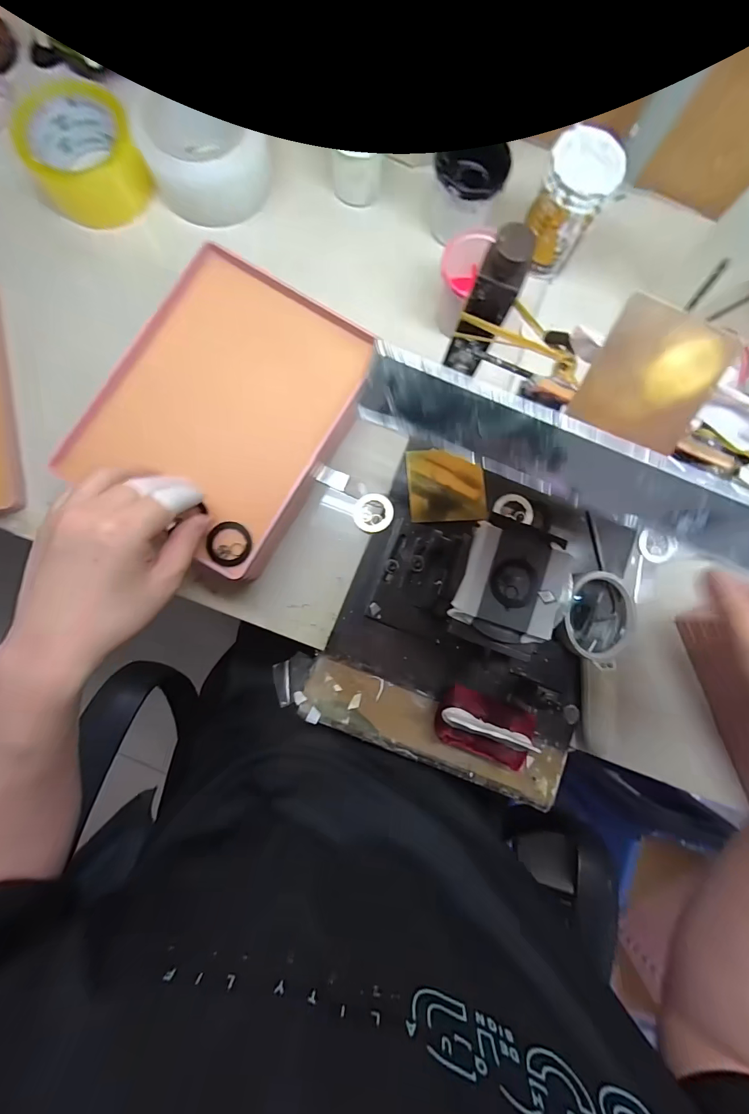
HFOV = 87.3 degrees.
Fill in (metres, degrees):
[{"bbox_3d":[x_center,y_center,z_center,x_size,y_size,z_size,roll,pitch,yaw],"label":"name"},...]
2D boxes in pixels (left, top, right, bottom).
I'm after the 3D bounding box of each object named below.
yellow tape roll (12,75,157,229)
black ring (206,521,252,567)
[{"bbox_3d":[-0.279,-0.393,0.386,0.095,0.070,0.091,0,84,-3],"label":"yellow tape roll"},{"bbox_3d":[-0.120,-0.011,0.326,0.034,0.008,0.036,0,84,-3],"label":"black ring"}]

